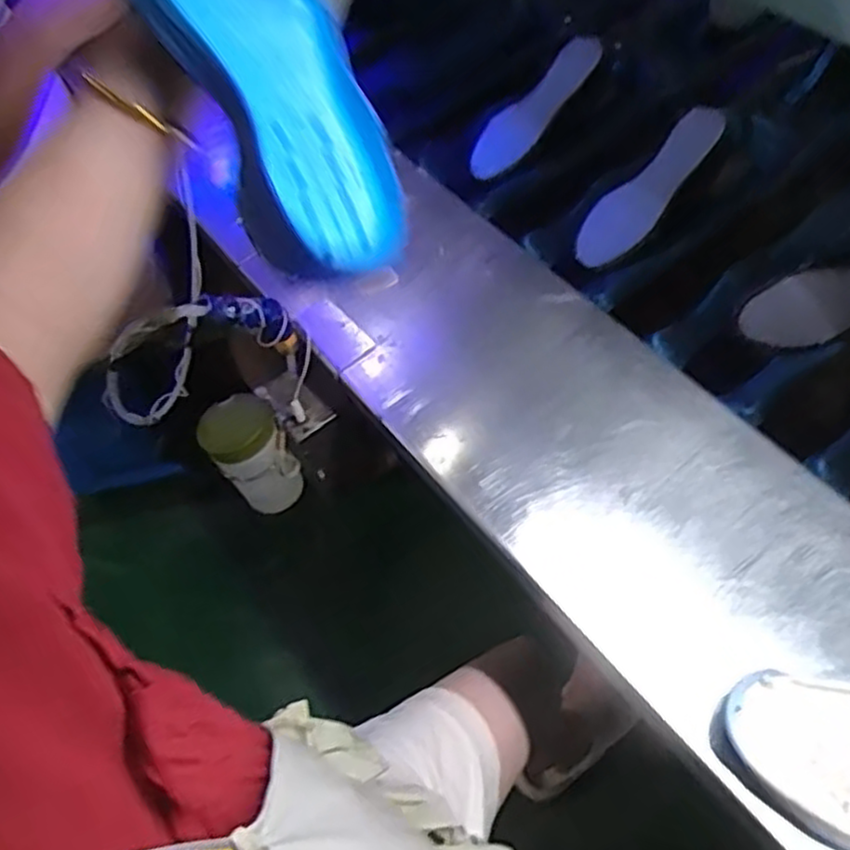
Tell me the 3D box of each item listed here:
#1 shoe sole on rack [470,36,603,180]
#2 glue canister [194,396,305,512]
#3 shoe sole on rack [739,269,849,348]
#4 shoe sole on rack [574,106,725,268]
[{"bbox_3d":[0.132,-0.383,0.896,0.061,0.017,0.213,43,92,19],"label":"shoe sole on rack"},{"bbox_3d":[-0.182,0.034,0.786,0.072,0.109,0.088,-30,67,-13],"label":"glue canister"},{"bbox_3d":[0.412,-0.130,0.719,0.209,0.018,0.068,-21,99,5],"label":"shoe sole on rack"},{"bbox_3d":[0.246,-0.258,0.812,0.205,0.009,0.062,-48,70,9],"label":"shoe sole on rack"}]

